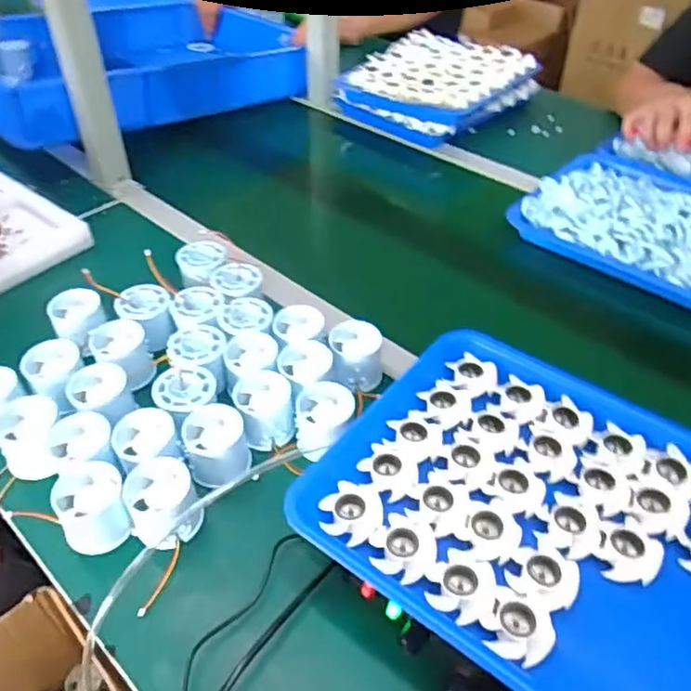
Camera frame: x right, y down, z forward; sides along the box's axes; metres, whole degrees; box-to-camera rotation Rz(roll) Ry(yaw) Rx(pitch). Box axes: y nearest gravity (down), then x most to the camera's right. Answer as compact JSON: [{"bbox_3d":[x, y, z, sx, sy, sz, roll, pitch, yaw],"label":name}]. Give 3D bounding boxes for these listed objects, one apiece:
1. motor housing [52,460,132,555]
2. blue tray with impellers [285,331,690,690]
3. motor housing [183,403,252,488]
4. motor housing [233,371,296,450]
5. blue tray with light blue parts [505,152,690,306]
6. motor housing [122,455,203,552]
[{"bbox_3d":[-0.203,0.130,0.498,0.051,0.048,0.053,-16,45,-17],"label":"motor housing"},{"bbox_3d":[0.162,0.124,0.440,0.338,0.032,0.263,28,48,27],"label":"blue tray with impellers"},{"bbox_3d":[-0.113,0.087,0.546,0.052,0.051,0.050,0,42,0],"label":"motor housing"},{"bbox_3d":[-0.075,0.058,0.578,0.052,0.042,0.062,-4,42,-5],"label":"motor housing"},{"bbox_3d":[0.417,-0.158,0.827,0.336,0.053,0.265,30,50,29],"label":"blue tray with light blue parts"},{"bbox_3d":[-0.148,0.130,0.504,0.053,0.054,0.054,0,42,0],"label":"motor housing"}]

